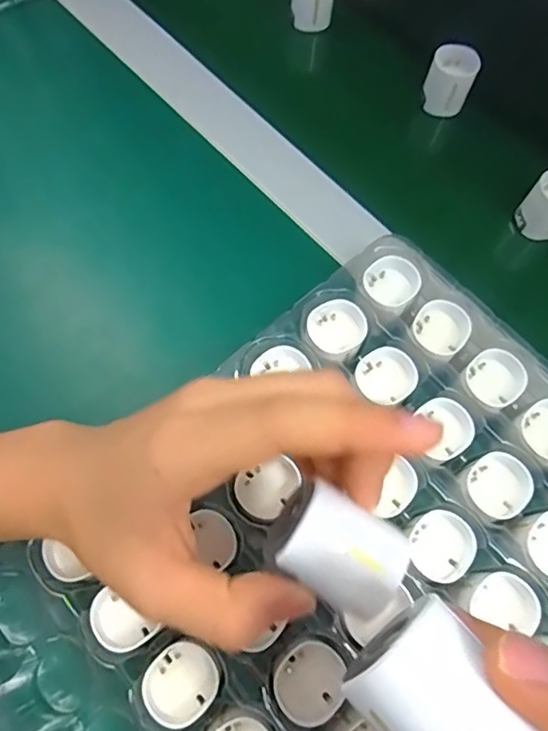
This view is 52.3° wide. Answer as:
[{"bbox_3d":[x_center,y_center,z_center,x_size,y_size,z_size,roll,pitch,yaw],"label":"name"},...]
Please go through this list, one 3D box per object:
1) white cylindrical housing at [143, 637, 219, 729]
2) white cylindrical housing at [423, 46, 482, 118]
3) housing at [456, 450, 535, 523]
[{"bbox_3d":[-0.039,0.134,0.235,0.028,0.013,0.028,1,70,-2],"label":"white cylindrical housing"},{"bbox_3d":[0.123,-0.199,0.393,0.031,0.036,0.031,1,70,-2],"label":"white cylindrical housing"},{"bbox_3d":[0.108,0.058,0.270,0.027,0.019,0.029,1,70,-2],"label":"housing"}]

